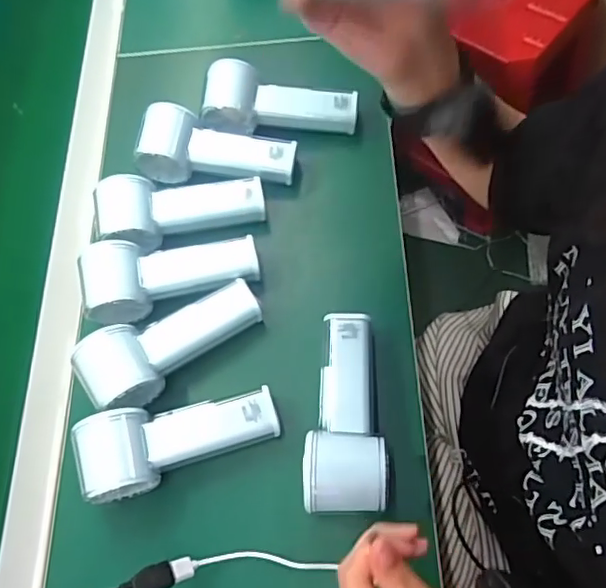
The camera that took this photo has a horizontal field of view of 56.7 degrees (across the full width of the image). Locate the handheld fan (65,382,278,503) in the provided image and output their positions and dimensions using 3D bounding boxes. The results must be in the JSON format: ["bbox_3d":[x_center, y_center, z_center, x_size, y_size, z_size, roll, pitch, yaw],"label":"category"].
[{"bbox_3d":[-0.095,0.110,0.442,0.150,0.061,0.059,-21,66,-3],"label":"handheld fan"}]

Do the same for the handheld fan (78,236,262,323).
[{"bbox_3d":[-0.115,-0.022,0.494,0.148,0.059,0.060,-18,66,-1],"label":"handheld fan"}]

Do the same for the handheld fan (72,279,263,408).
[{"bbox_3d":[-0.106,0.042,0.472,0.152,0.058,0.060,-30,67,-7],"label":"handheld fan"}]

